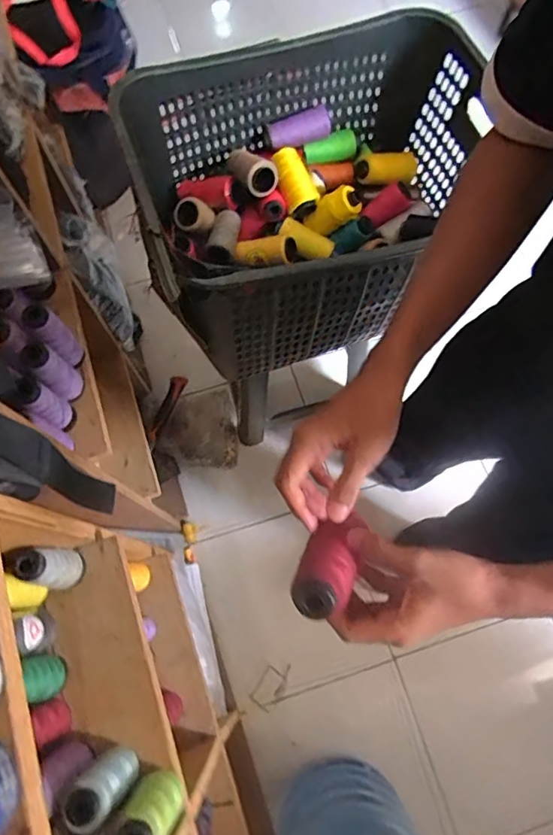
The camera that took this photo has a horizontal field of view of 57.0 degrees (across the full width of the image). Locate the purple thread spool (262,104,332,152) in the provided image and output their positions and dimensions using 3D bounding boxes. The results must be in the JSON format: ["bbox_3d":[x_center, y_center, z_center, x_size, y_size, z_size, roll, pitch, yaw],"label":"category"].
[{"bbox_3d":[0.037,-0.496,0.883,0.112,0.039,0.051,-22,72,-6],"label":"purple thread spool"}]

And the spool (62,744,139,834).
[{"bbox_3d":[-0.175,0.369,0.513,0.045,0.103,0.042,0,71,1],"label":"spool"}]

